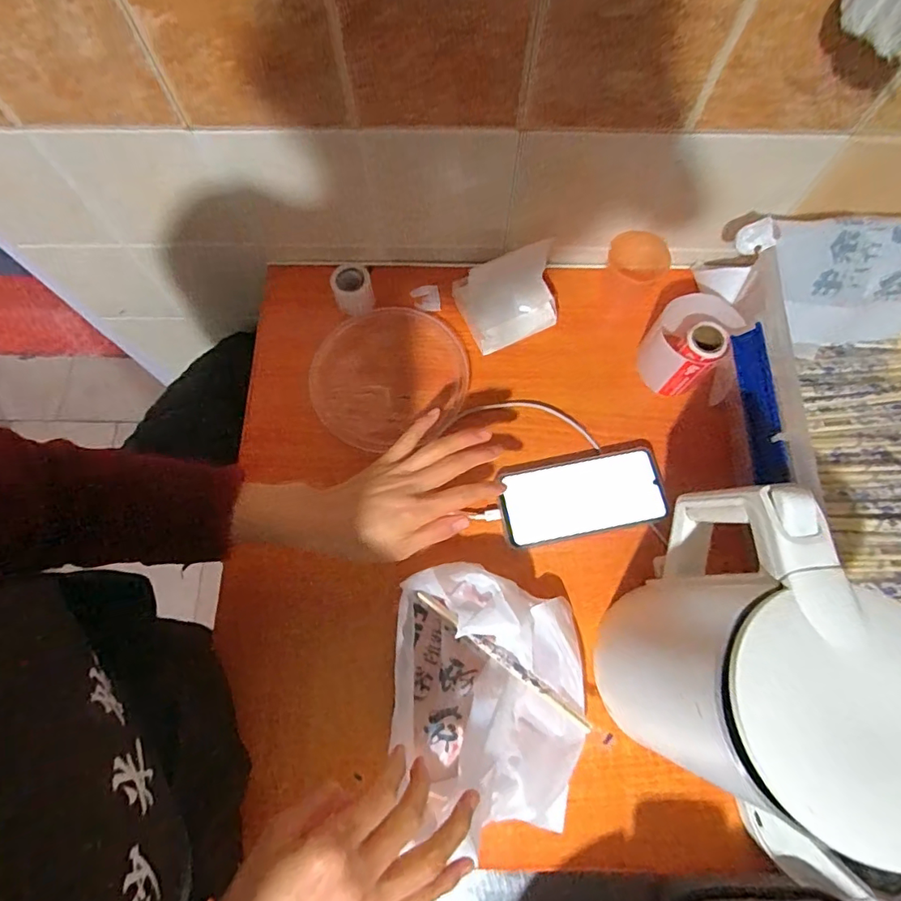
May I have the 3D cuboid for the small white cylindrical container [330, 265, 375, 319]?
[{"bbox_3d":[-0.111,-0.181,0.584,0.045,0.043,0.041,0,71,-1],"label":"small white cylindrical container"}]

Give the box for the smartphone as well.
[{"bbox_3d":[0.134,0.047,0.521,0.161,0.008,0.077,-12,71,-2],"label":"smartphone"}]

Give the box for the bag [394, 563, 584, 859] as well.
[{"bbox_3d":[0.034,0.213,0.448,0.164,0.078,0.206,3,71,0],"label":"bag"}]

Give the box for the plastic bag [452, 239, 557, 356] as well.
[{"bbox_3d":[0.064,-0.167,0.570,0.106,0.028,0.093,-17,113,11],"label":"plastic bag"}]

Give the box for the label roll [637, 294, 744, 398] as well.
[{"bbox_3d":[0.248,-0.113,0.546,0.075,0.081,0.081,0,71,-1],"label":"label roll"}]

